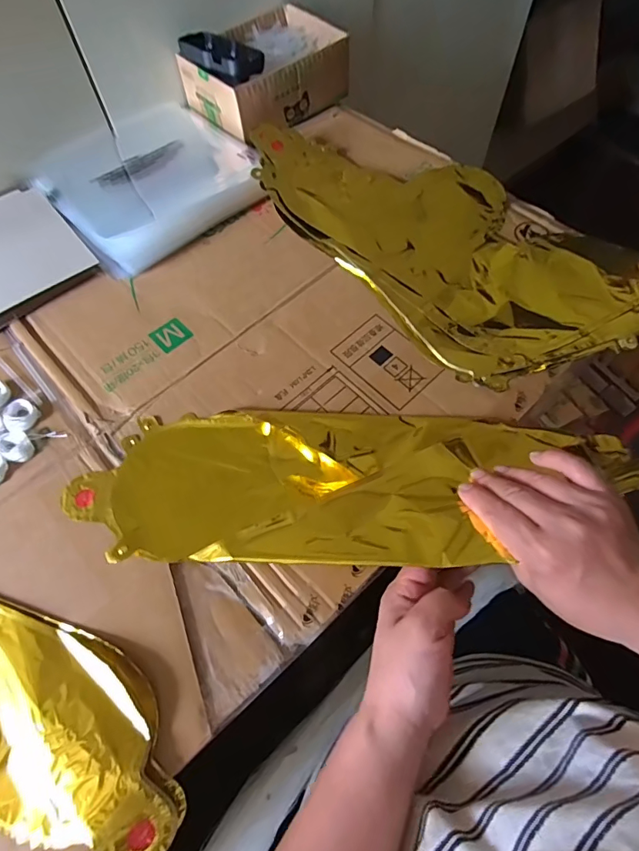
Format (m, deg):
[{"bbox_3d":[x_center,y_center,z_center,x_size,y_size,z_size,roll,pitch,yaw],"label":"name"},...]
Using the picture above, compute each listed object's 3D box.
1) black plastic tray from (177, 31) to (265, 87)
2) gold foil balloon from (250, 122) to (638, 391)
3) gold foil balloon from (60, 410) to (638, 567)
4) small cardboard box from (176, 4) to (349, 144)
[{"bbox_3d":[-0.120,-0.446,0.555,0.063,0.023,0.109,-36,68,-16],"label":"black plastic tray"},{"bbox_3d":[0.128,-0.216,0.499,0.234,0.029,0.429,-38,68,-16],"label":"gold foil balloon"},{"bbox_3d":[0.025,0.045,0.371,0.444,0.043,0.136,-3,63,4],"label":"gold foil balloon"},{"bbox_3d":[-0.067,-0.471,0.618,0.197,0.063,0.136,-38,68,-16],"label":"small cardboard box"}]

